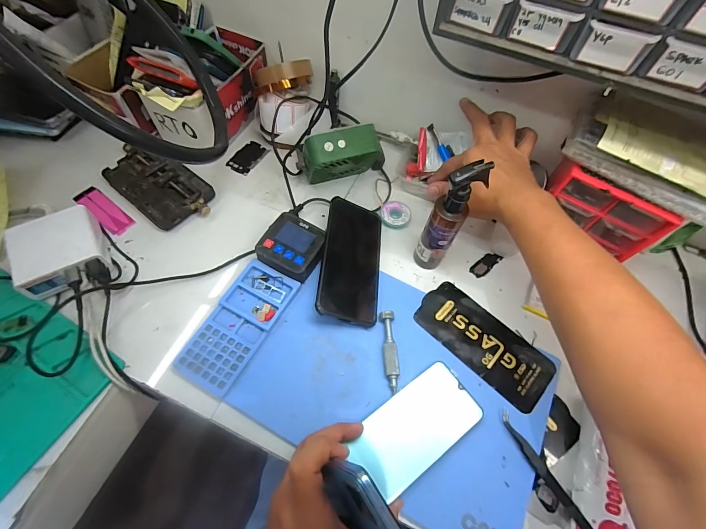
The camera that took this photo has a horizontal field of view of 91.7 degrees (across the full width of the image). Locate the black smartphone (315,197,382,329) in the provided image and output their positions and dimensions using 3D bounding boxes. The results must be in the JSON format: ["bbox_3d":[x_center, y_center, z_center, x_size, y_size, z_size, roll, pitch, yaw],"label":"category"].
[{"bbox_3d":[-0.001,-0.008,0.427,0.077,0.011,0.163,20,57,-24],"label":"black smartphone"}]

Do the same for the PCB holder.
[{"bbox_3d":[-0.271,-0.111,0.486,0.165,0.025,0.086,37,68,16],"label":"PCB holder"}]

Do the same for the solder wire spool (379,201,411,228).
[{"bbox_3d":[0.061,-0.071,0.493,0.043,0.013,0.041,1,63,-1],"label":"solder wire spool"}]

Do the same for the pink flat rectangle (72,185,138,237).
[{"bbox_3d":[-0.343,-0.075,0.472,0.102,0.007,0.032,35,60,17],"label":"pink flat rectangle"}]

